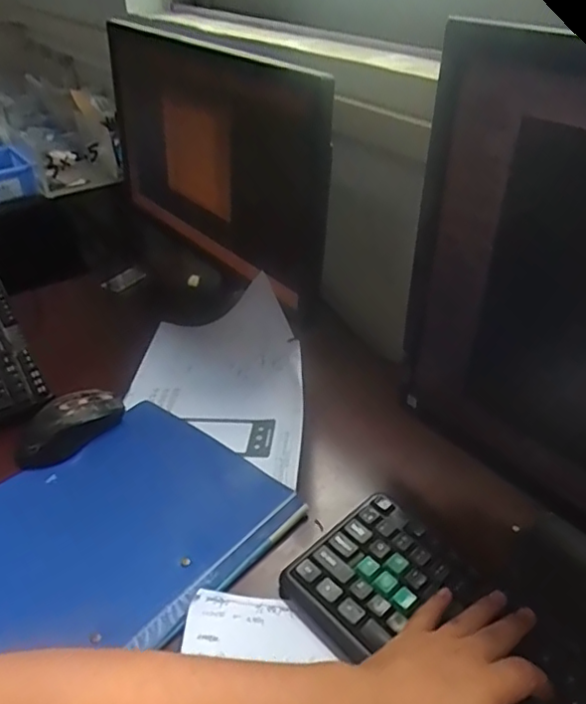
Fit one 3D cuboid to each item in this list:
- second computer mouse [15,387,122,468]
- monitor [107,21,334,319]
[{"bbox_3d":[-0.232,0.074,0.624,0.112,0.036,0.054,-30,45,-34],"label":"second computer mouse"},{"bbox_3d":[-0.107,-0.237,0.740,0.059,0.253,0.423,-23,42,-28],"label":"monitor"}]

